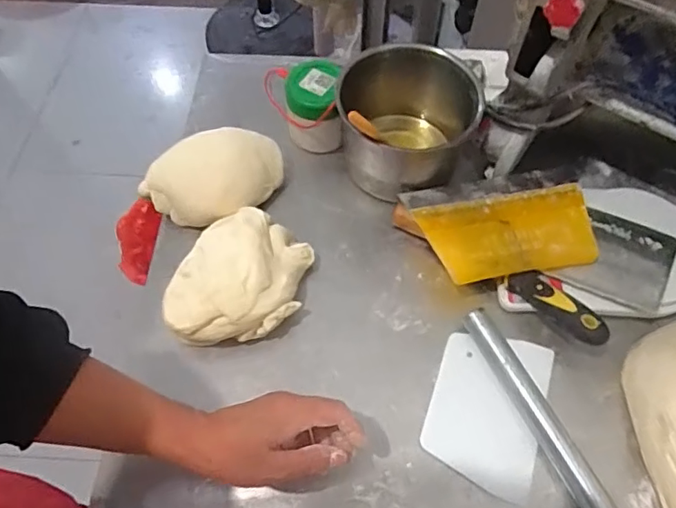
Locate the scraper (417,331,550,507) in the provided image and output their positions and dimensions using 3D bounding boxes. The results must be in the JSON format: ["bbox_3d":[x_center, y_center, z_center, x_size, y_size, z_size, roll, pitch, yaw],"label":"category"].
[{"bbox_3d":[0.143,0.142,0.514,0.104,0.006,0.146,20,62,11],"label":"scraper"}]

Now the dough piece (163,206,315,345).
[{"bbox_3d":[-0.099,0.025,0.547,0.120,0.071,0.143,11,61,6],"label":"dough piece"}]

